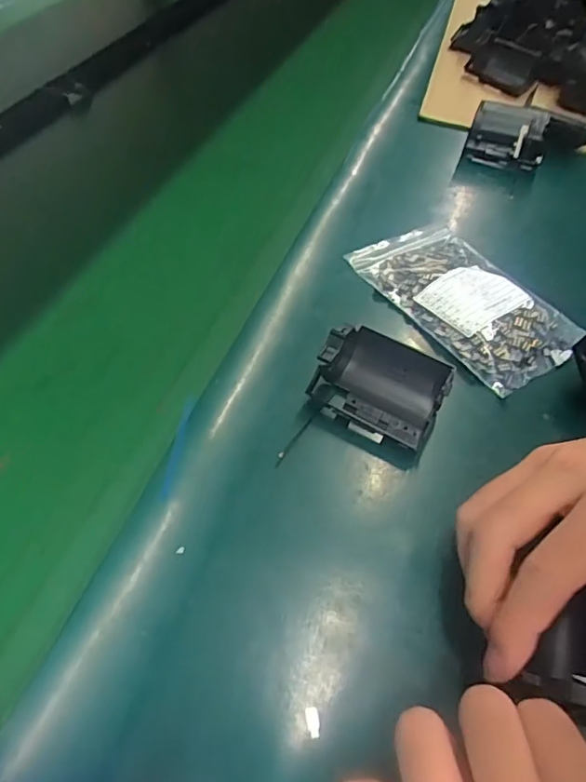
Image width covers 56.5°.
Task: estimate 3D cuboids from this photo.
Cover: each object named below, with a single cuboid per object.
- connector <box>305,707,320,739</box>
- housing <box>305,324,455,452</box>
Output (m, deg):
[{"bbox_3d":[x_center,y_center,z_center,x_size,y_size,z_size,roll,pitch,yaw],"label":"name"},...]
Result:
[{"bbox_3d":[0.008,0.134,0.222,0.005,0.004,0.011,-6,52,-8],"label":"connector"},{"bbox_3d":[0.050,-0.007,0.311,0.071,0.033,0.053,24,54,16],"label":"housing"}]

